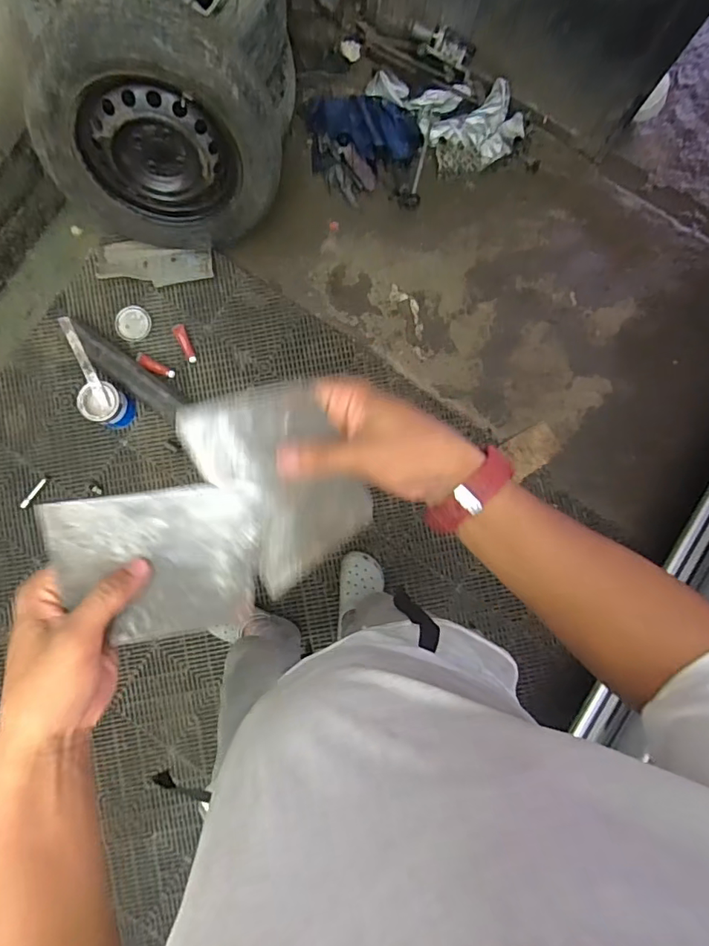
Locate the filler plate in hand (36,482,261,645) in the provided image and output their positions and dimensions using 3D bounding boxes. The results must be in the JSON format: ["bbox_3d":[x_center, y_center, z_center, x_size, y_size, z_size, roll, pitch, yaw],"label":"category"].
[{"bbox_3d":[-0.137,0.063,0.367,0.141,0.007,0.101,-8,82,-11],"label":"filler plate in hand"}]

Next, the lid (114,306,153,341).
[{"bbox_3d":[-0.636,-0.432,1.486,0.097,0.013,0.102,0,86,-1],"label":"lid"}]

